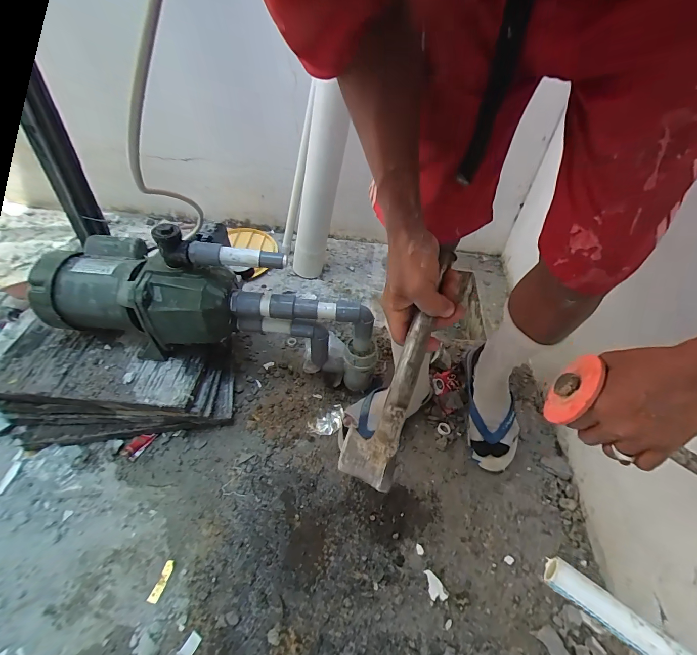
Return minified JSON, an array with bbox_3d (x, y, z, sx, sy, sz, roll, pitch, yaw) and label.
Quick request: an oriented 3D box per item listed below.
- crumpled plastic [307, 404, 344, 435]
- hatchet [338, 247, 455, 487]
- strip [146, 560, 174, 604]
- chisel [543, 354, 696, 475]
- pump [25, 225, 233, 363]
[{"bbox_3d":[-0.047,0.202,0.748,0.080,0.012,0.057,-16,50,-16],"label":"crumpled plastic"},{"bbox_3d":[0.061,0.030,0.358,0.055,0.030,0.259,20,79,16],"label":"hatchet"},{"bbox_3d":[-0.297,0.402,0.546,0.017,0.004,0.055,11,48,8],"label":"strip"},{"bbox_3d":[0.297,0.107,0.326,0.207,0.065,0.067,30,52,7],"label":"chisel"},{"bbox_3d":[-0.392,-0.069,0.644,0.318,0.222,0.178,15,49,12],"label":"pump"}]

